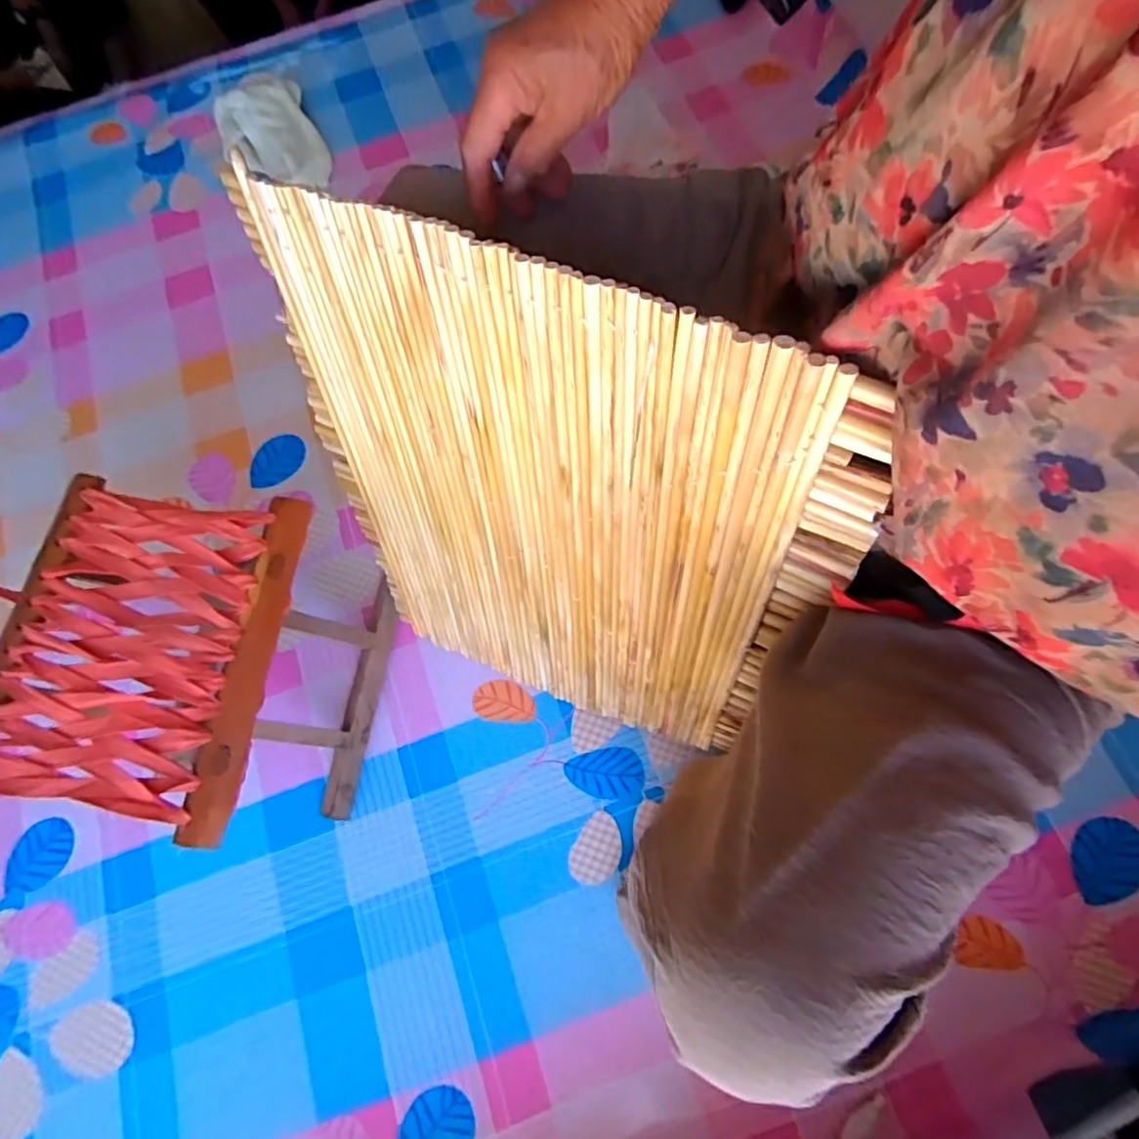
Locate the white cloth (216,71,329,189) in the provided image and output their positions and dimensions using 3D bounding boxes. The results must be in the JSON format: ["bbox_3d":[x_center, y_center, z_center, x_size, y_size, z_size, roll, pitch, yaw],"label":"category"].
[{"bbox_3d":[-0.511,-0.737,0.996,0.162,0.075,0.199,-24,73,-5],"label":"white cloth"}]

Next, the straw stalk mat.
[{"bbox_3d":[-0.031,-0.017,0.486,0.419,0.485,0.020,23,57,17],"label":"straw stalk mat"}]

